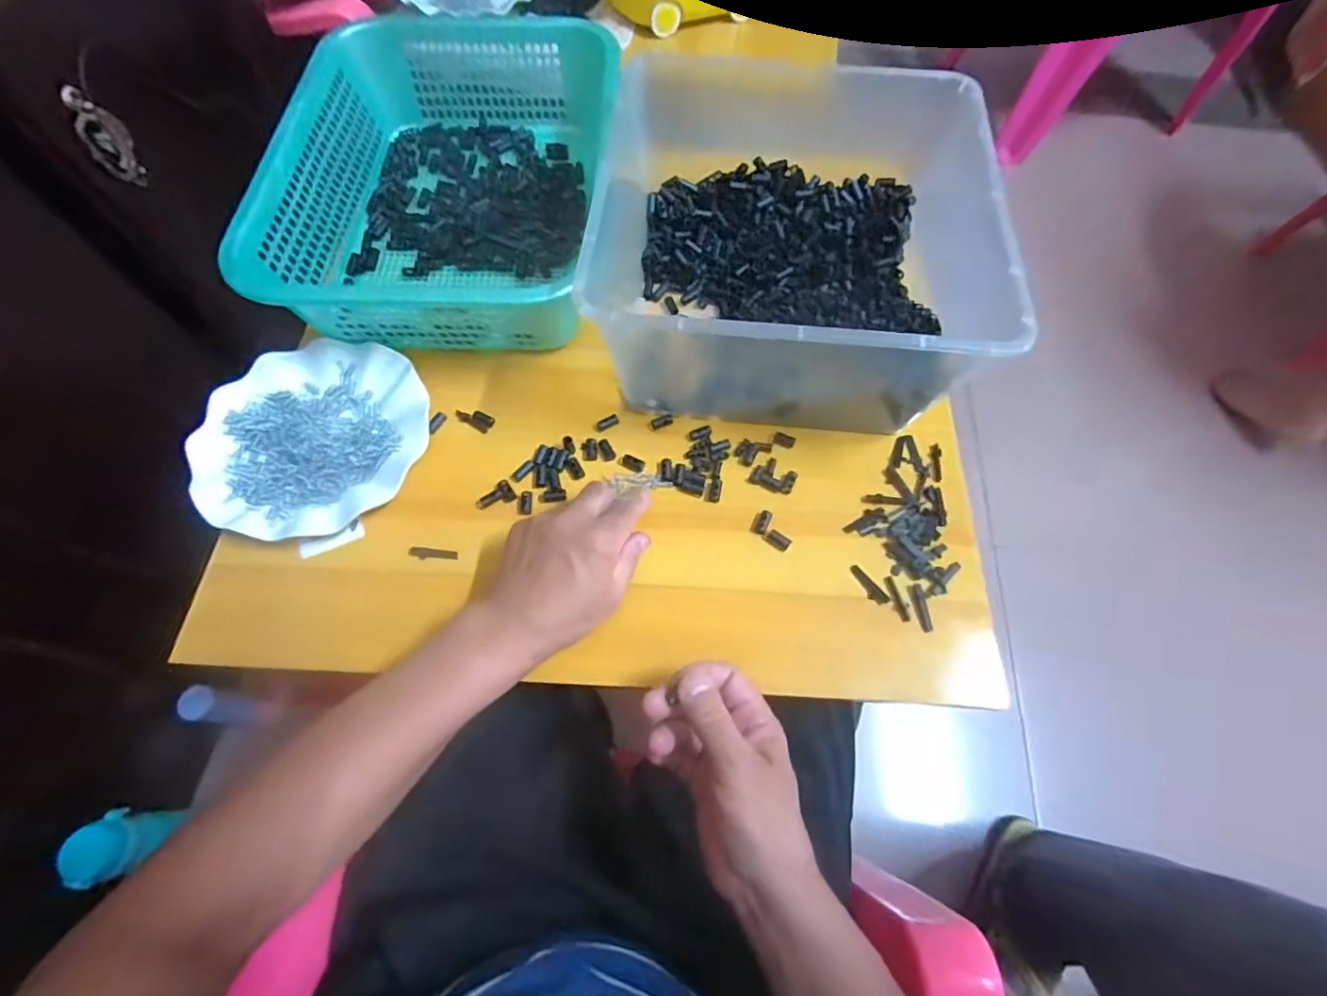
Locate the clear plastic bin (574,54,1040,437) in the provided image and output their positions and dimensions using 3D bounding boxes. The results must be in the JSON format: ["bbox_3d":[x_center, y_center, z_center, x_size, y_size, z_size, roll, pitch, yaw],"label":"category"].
[{"bbox_3d":[0.100,-0.195,0.482,0.300,0.147,0.276,10,65,4],"label":"clear plastic bin"}]

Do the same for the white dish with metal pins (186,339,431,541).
[{"bbox_3d":[-0.286,-0.053,0.470,0.176,0.020,0.174,0,64,-1],"label":"white dish with metal pins"}]

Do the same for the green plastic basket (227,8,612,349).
[{"bbox_3d":[-0.201,-0.315,0.555,0.281,0.092,0.385,1,64,0],"label":"green plastic basket"}]

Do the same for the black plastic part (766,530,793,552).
[{"bbox_3d":[0.091,0.033,0.447,0.019,0.004,0.012,34,69,14],"label":"black plastic part"}]

